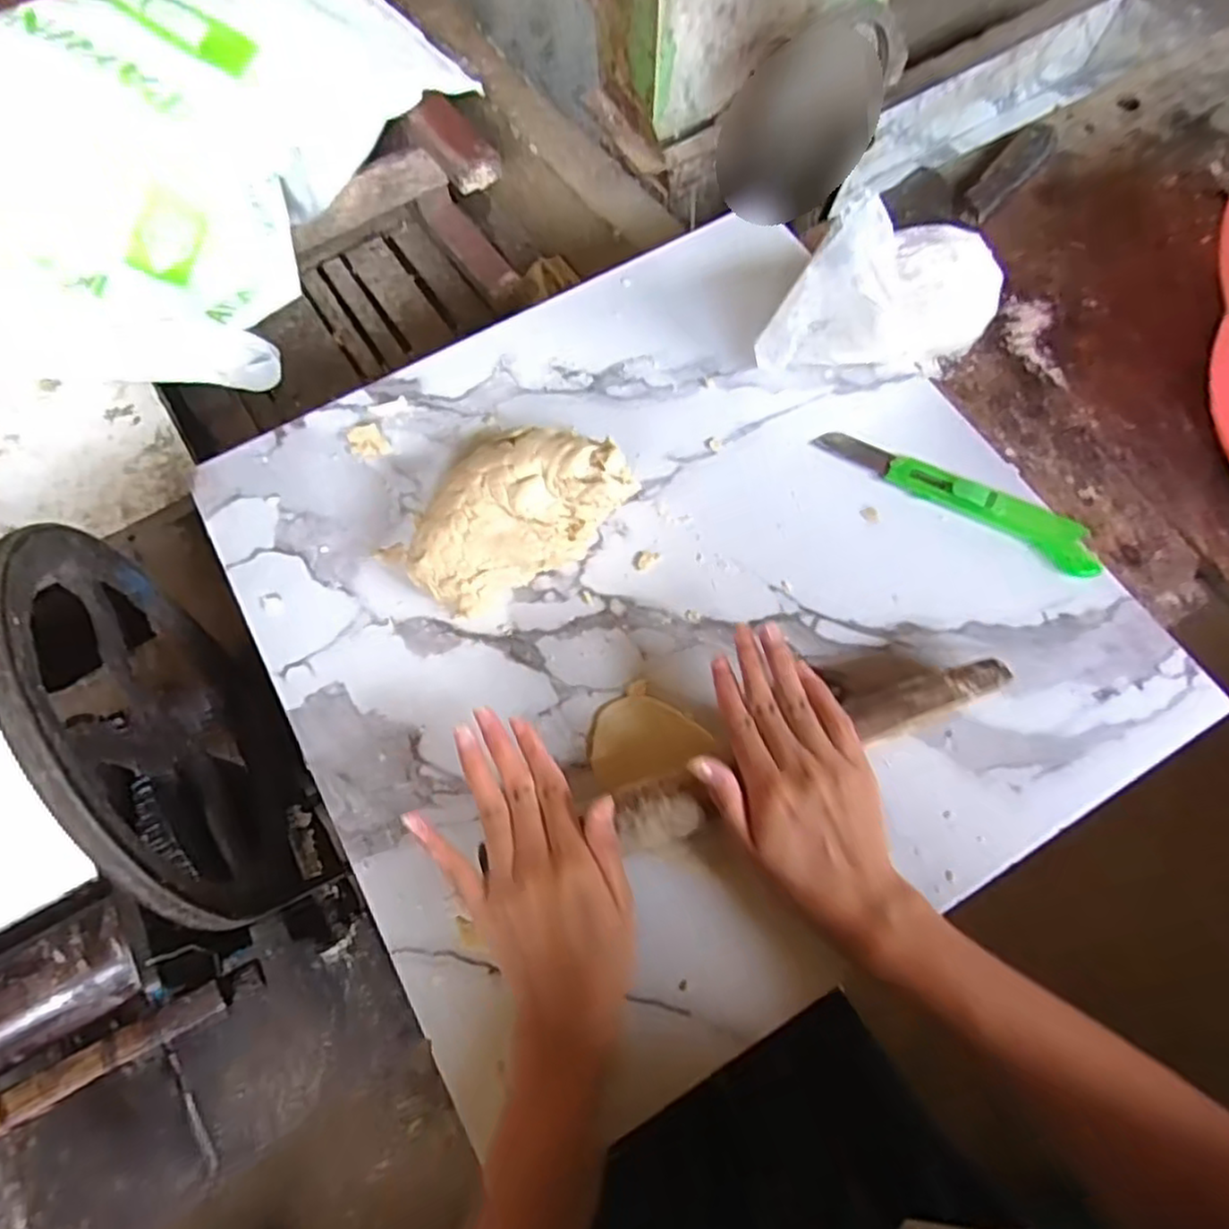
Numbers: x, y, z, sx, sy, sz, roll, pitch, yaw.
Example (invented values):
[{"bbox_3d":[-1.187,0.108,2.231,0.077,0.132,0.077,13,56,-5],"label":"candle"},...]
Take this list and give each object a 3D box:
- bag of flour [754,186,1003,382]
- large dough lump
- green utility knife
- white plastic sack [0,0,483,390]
[{"bbox_3d":[0.180,-0.211,0.472,0.155,0.120,0.062,-23,70,-8],"label":"bag of flour"},{"bbox_3d":[-0.062,-0.064,0.452,0.148,0.063,0.083,-29,71,-10],"label":"large dough lump"},{"bbox_3d":[0.228,-0.081,0.477,0.190,0.013,0.033,29,72,12],"label":"green utility knife"},{"bbox_3d":[-0.479,-0.506,0.773,0.398,0.192,0.649,20,69,6],"label":"white plastic sack"}]

